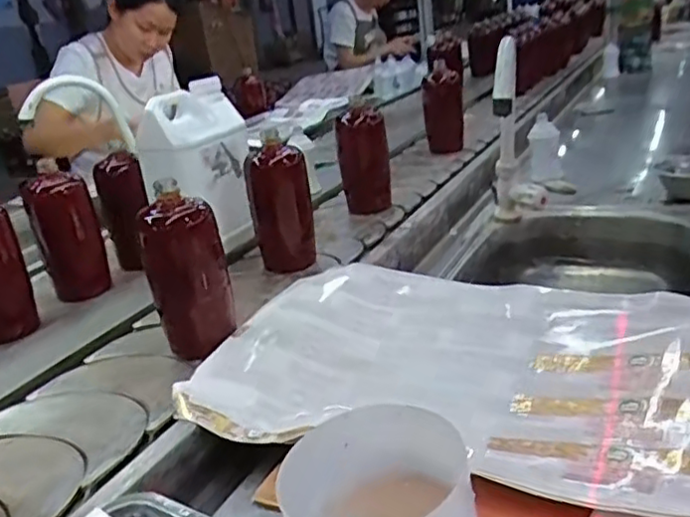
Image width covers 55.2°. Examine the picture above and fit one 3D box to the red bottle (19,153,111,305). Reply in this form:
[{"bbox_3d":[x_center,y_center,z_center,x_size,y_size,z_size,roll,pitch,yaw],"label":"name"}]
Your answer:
[{"bbox_3d":[-0.392,-0.040,0.927,0.060,0.168,0.072,9,26,32],"label":"red bottle"}]

